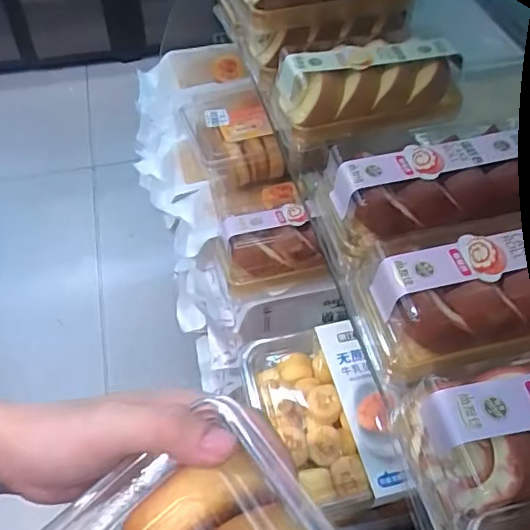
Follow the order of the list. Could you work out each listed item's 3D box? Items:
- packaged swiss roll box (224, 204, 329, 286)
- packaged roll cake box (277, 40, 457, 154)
[{"bbox_3d":[0.009,-0.020,0.659,0.109,0.064,0.075,-10,51,-9],"label":"packaged swiss roll box"},{"bbox_3d":[0.119,-0.209,0.652,0.202,0.082,0.083,-14,51,-12],"label":"packaged roll cake box"}]

